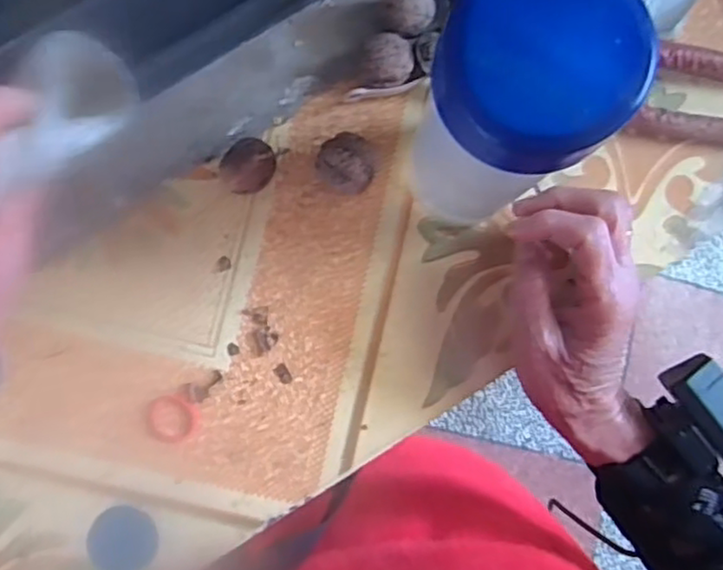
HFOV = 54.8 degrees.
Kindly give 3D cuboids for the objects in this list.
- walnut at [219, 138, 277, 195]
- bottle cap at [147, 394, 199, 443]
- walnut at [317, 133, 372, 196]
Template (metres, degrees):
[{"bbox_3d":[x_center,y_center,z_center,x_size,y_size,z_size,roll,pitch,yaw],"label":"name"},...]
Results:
[{"bbox_3d":[-0.067,-0.070,0.412,0.032,0.024,0.032,0,85,-3],"label":"walnut"},{"bbox_3d":[-0.109,0.078,0.406,0.028,0.004,0.027,0,85,-3],"label":"bottle cap"},{"bbox_3d":[-0.010,-0.070,0.414,0.031,0.033,0.036,-13,86,-4],"label":"walnut"}]

